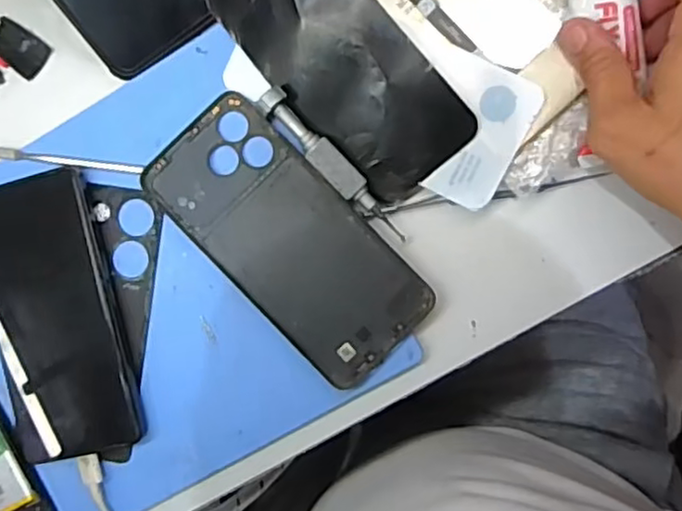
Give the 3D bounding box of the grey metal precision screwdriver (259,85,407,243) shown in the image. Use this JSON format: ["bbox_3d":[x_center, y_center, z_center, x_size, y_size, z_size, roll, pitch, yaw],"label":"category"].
[{"bbox_3d":[-0.003,-0.049,0.361,0.016,0.013,0.107,-43,88,4],"label":"grey metal precision screwdriver"}]

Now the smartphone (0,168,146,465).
[{"bbox_3d":[-0.166,0.036,0.376,0.077,0.015,0.161,-11,90,4],"label":"smartphone"}]

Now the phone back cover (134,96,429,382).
[{"bbox_3d":[-0.030,-0.009,0.366,0.077,0.008,0.168,-44,88,4],"label":"phone back cover"}]

